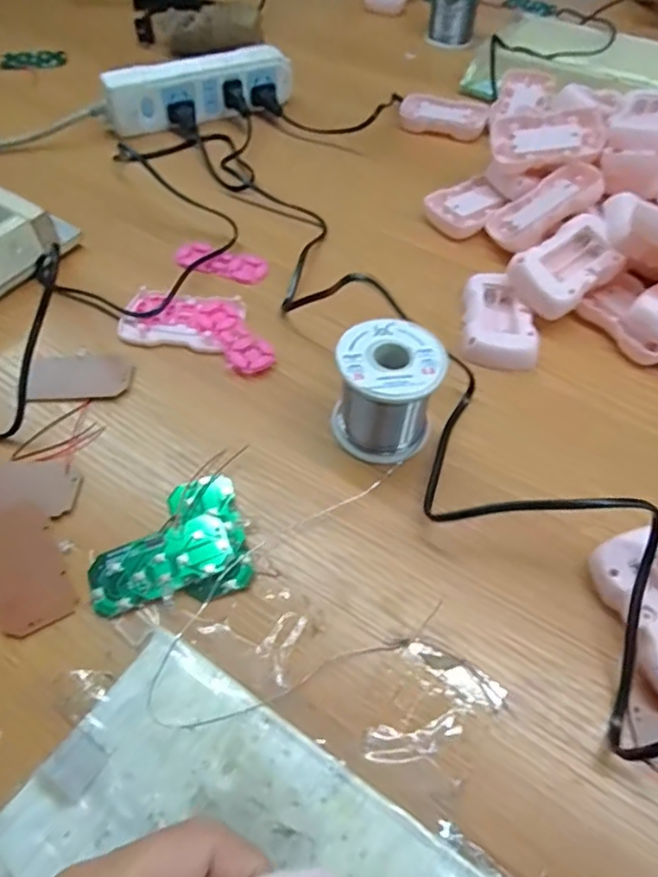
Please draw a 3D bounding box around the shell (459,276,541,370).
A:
[{"bbox_3d":[0.124,-0.085,0.427,0.052,0.020,0.082,7,54,4],"label":"shell"}]

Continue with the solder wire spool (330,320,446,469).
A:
[{"bbox_3d":[0.035,-0.028,0.355,0.059,0.065,0.058,0,54,-1],"label":"solder wire spool"}]

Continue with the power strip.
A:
[{"bbox_3d":[-0.130,-0.359,0.592,0.190,0.052,0.032,-23,58,-16],"label":"power strip"}]

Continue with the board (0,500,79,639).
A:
[{"bbox_3d":[-0.167,0.068,0.314,0.040,0.004,0.077,-27,59,-19],"label":"board"}]

